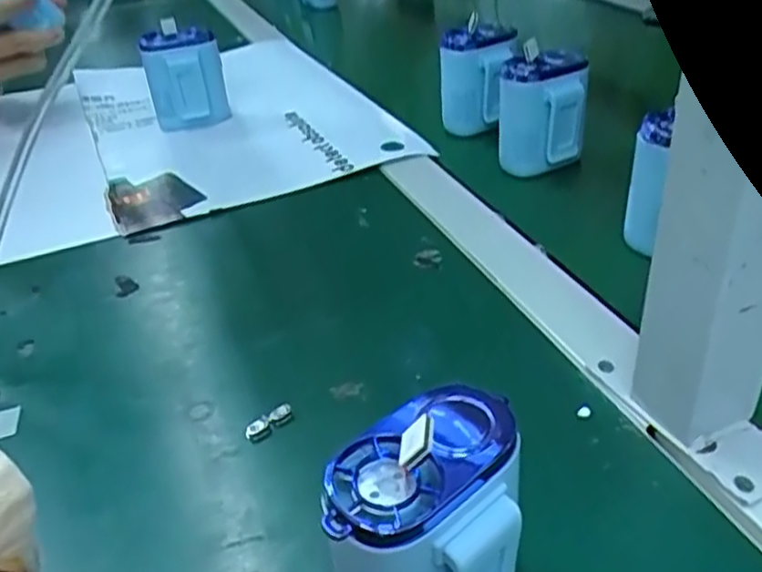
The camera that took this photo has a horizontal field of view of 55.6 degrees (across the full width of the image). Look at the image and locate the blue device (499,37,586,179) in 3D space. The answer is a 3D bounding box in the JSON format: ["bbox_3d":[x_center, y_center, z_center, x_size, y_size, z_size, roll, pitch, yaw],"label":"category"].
[{"bbox_3d":[0.118,-0.126,0.528,0.061,0.086,0.033,3,36,13],"label":"blue device"}]

